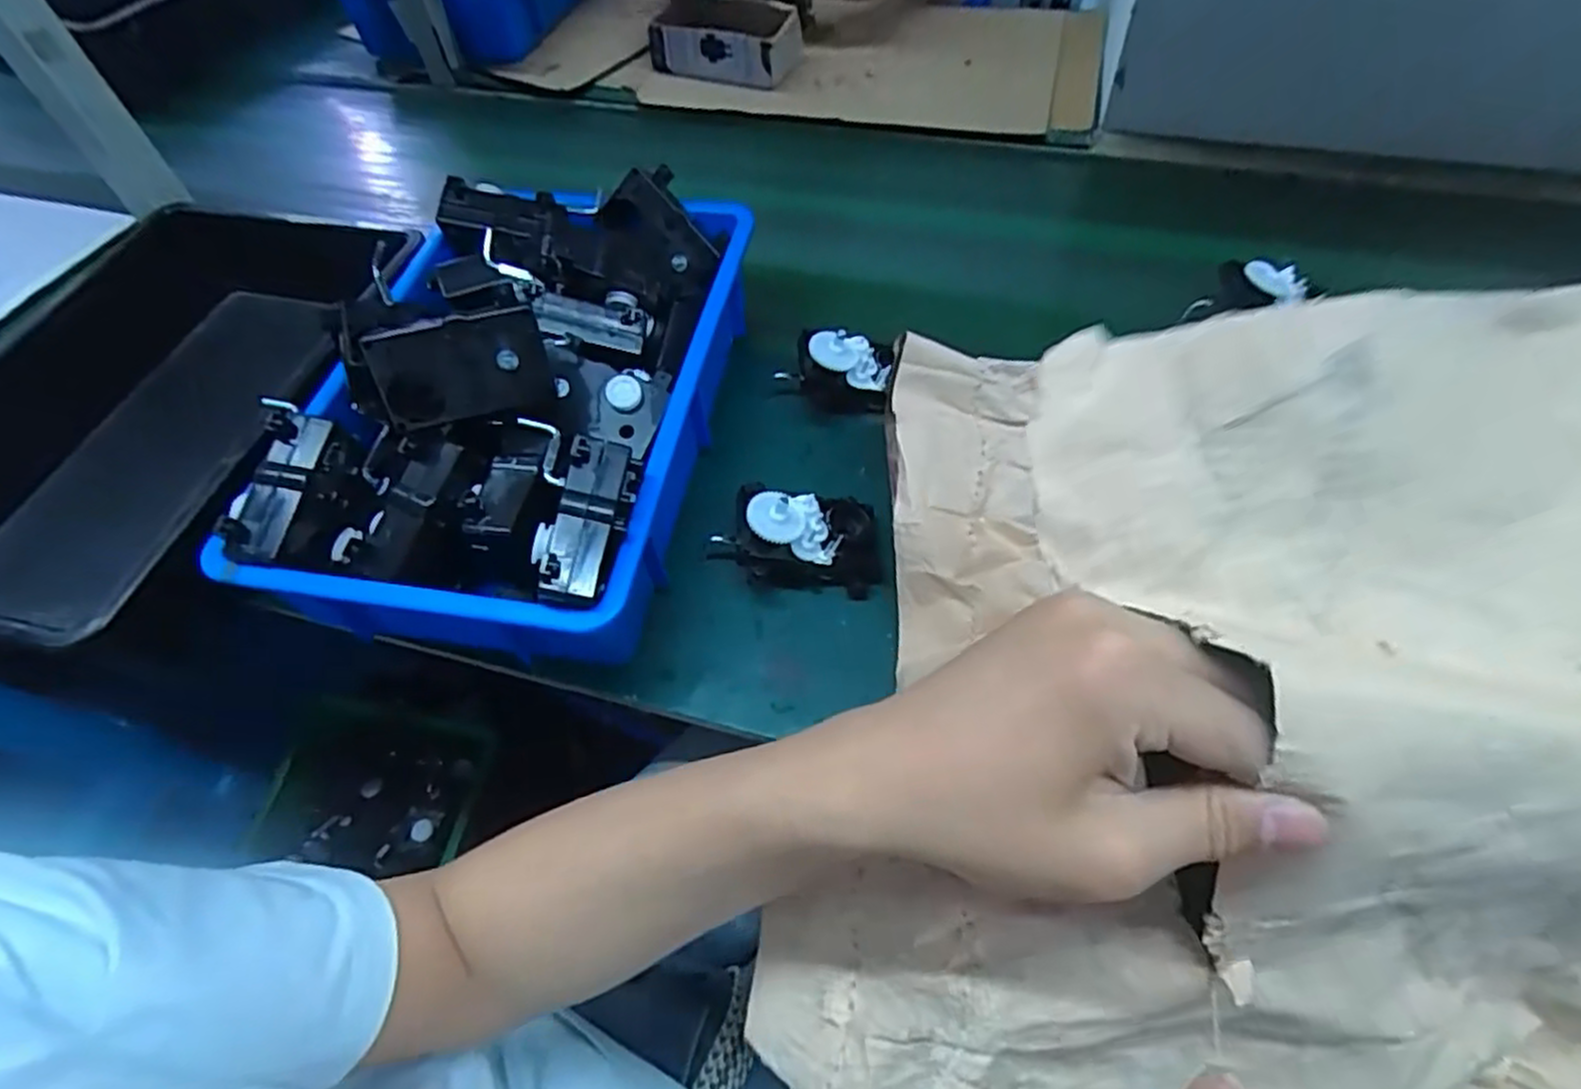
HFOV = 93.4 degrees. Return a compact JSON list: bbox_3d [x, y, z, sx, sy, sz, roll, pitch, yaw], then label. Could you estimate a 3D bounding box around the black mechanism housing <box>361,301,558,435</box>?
[{"bbox_3d":[-0.209,-0.114,0.475,0.101,0.063,0.032,-17,33,-11],"label":"black mechanism housing"}]

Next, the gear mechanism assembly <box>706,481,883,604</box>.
[{"bbox_3d":[0.004,-0.006,0.522,0.117,0.052,0.078,-7,54,-2],"label":"gear mechanism assembly"}]

